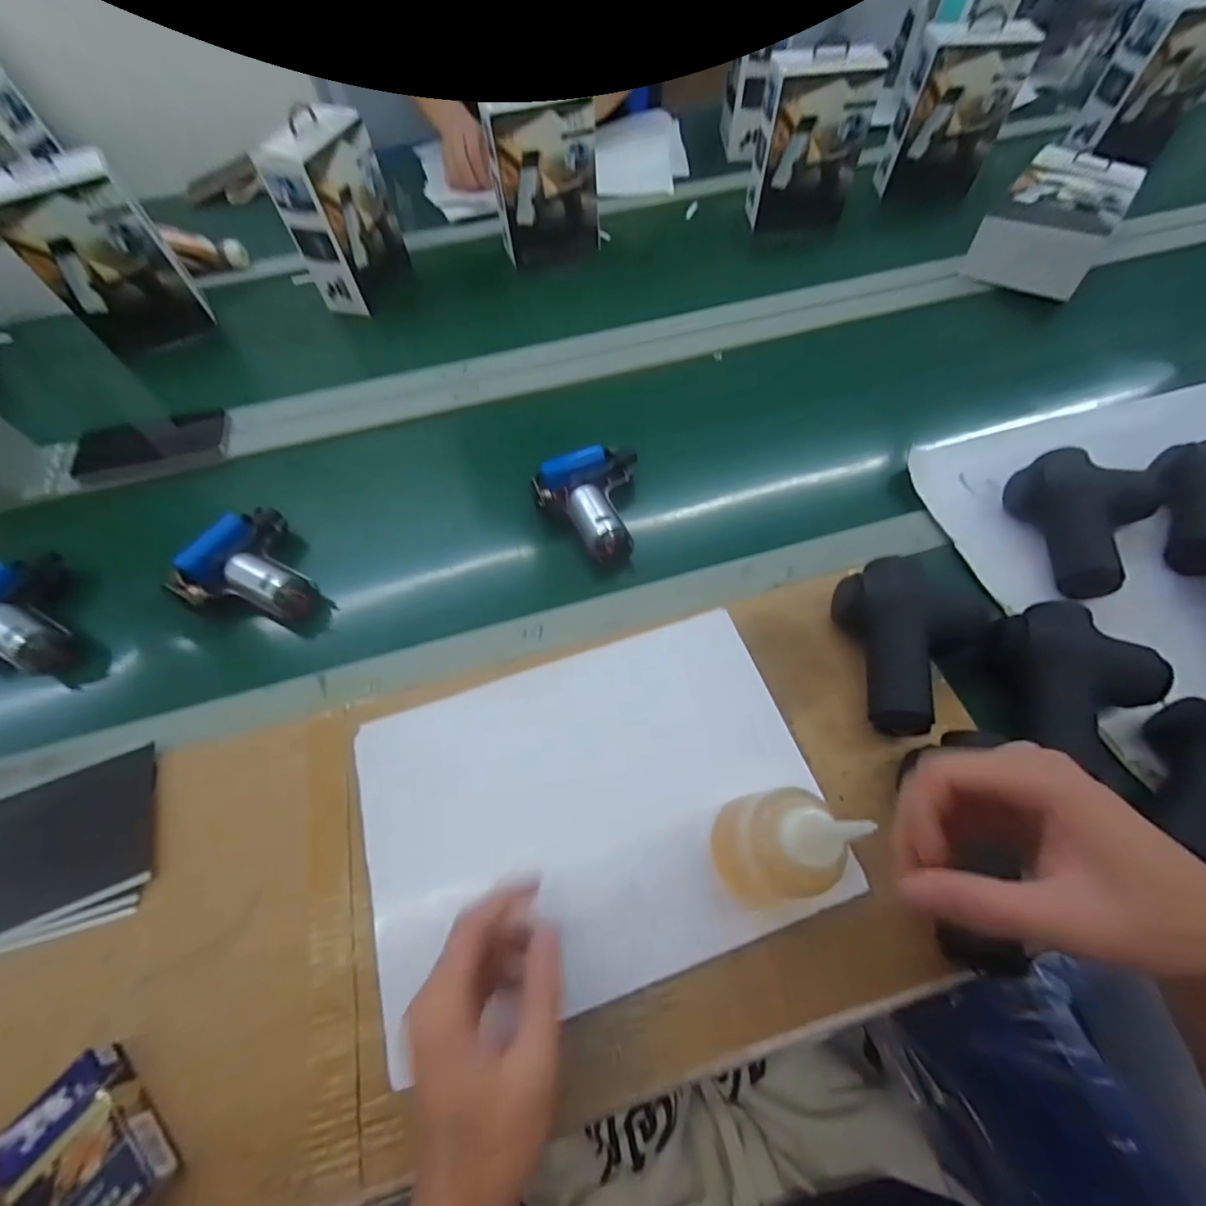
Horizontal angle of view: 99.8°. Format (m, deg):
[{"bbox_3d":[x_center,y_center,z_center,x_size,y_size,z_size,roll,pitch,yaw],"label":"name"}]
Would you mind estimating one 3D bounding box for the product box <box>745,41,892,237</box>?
[{"bbox_3d":[0.287,-0.632,0.708,0.140,0.187,0.045,1,60,2],"label":"product box"}]

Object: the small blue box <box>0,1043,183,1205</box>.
[{"bbox_3d":[-0.291,0.314,0.290,0.086,0.028,0.057,36,67,20],"label":"small blue box"}]

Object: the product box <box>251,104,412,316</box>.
[{"bbox_3d":[-0.340,-0.506,0.657,0.079,0.175,0.136,10,60,7],"label":"product box"}]

